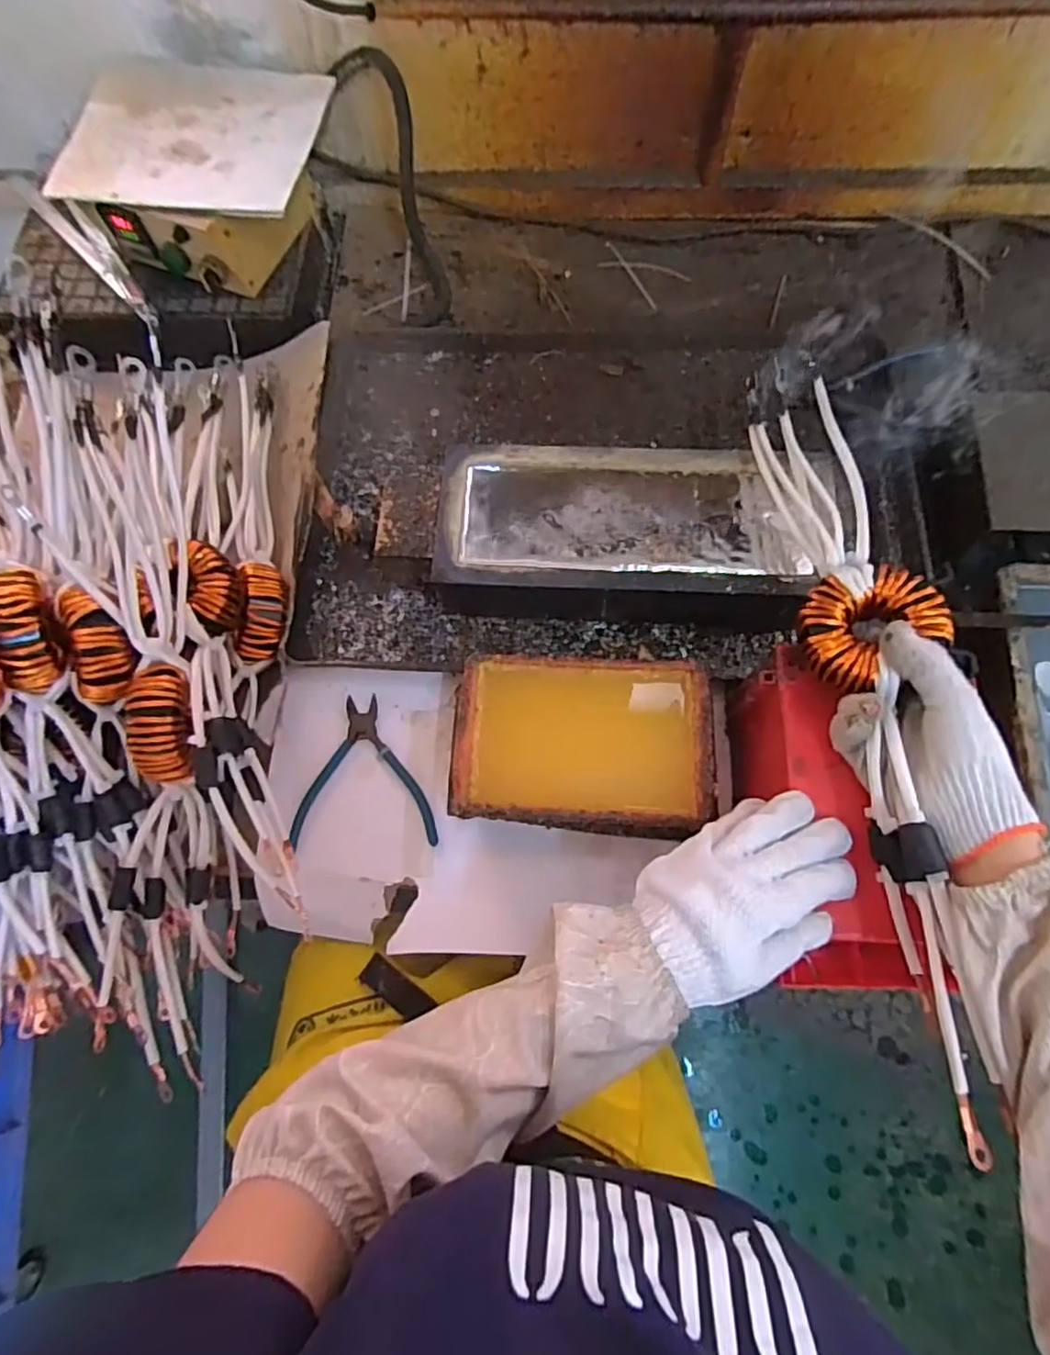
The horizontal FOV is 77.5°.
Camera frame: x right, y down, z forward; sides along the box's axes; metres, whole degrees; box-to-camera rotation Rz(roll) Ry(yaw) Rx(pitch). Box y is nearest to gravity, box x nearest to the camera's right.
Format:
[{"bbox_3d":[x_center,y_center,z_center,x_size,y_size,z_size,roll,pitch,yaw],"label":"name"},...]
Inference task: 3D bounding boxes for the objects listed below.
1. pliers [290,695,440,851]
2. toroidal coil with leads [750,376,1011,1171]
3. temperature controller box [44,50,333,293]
[{"bbox_3d":[-0.140,0.080,0.578,0.120,0.012,0.131,-3,71,2],"label":"pliers"},{"bbox_3d":[0.234,0.008,0.447,0.080,0.075,0.503,-2,67,2],"label":"toroidal coil with leads"},{"bbox_3d":[-0.335,-0.527,0.694,0.249,0.089,0.218,8,72,6],"label":"temperature controller box"}]

